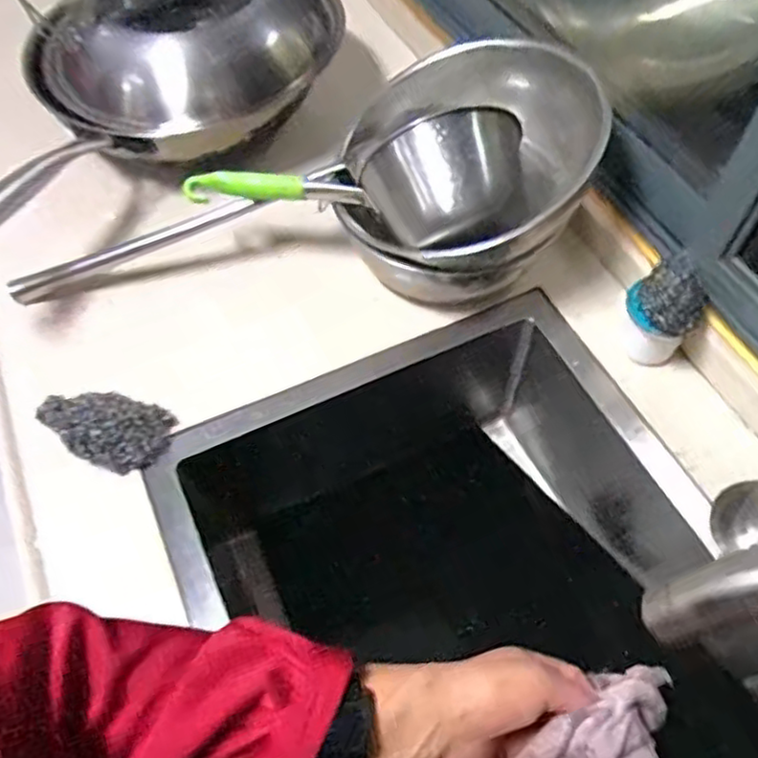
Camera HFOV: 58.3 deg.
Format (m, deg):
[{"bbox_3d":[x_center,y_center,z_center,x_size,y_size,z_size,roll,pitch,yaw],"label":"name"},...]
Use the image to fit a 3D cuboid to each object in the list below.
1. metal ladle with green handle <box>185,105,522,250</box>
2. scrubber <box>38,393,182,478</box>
[{"bbox_3d":[-0.033,-0.179,0.598,0.306,0.085,0.096,2,55,24],"label":"metal ladle with green handle"},{"bbox_3d":[-0.233,0.042,0.576,0.102,0.031,0.061,9,57,6],"label":"scrubber"}]

